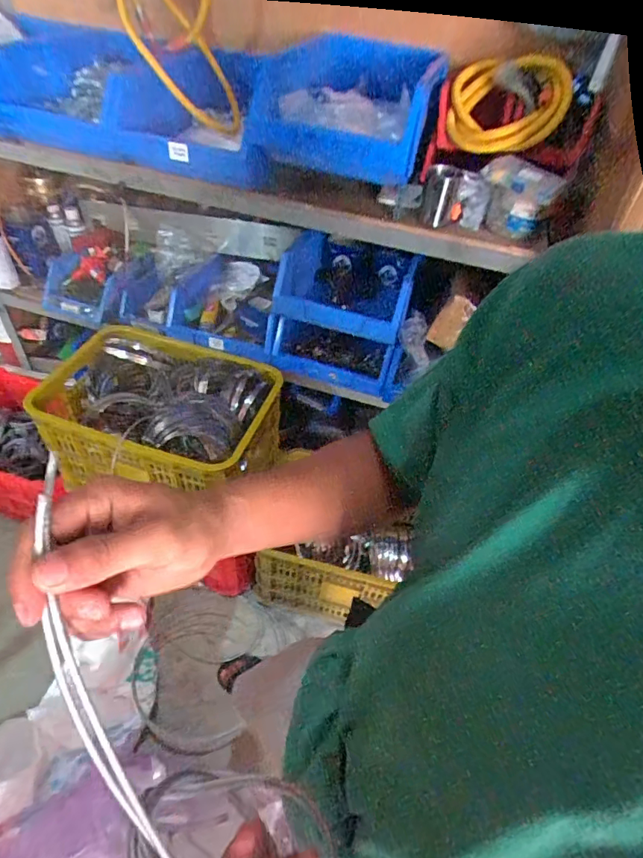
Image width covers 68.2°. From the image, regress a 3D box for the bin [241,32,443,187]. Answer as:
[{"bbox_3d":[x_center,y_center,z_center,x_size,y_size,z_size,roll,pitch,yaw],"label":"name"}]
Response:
[{"bbox_3d":[0.038,-0.612,0.917,0.306,0.204,0.204,9,46,1],"label":"bin"}]

